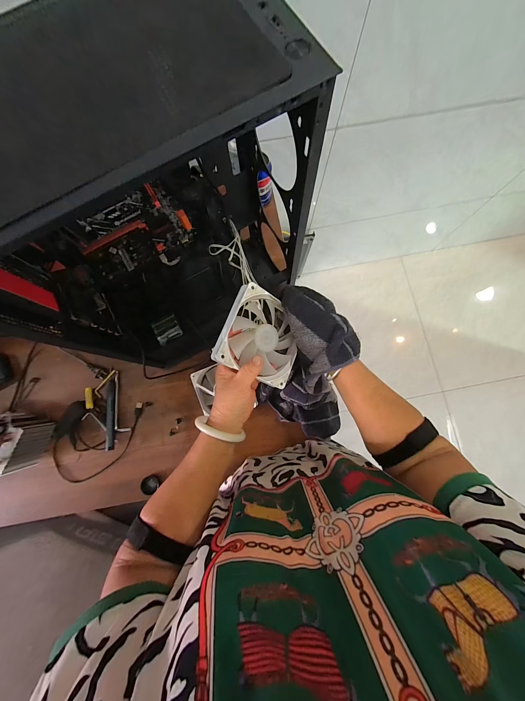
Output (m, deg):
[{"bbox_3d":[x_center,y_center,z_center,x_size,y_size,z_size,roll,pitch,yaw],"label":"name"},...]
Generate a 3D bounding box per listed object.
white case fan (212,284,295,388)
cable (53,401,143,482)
[{"bbox_3d":[-0.001,-0.020,0.372,0.126,0.025,0.119,27,77,-30],"label":"white case fan"},{"bbox_3d":[-0.380,0.207,0.568,0.192,0.017,0.175,1,81,2],"label":"cable"}]

